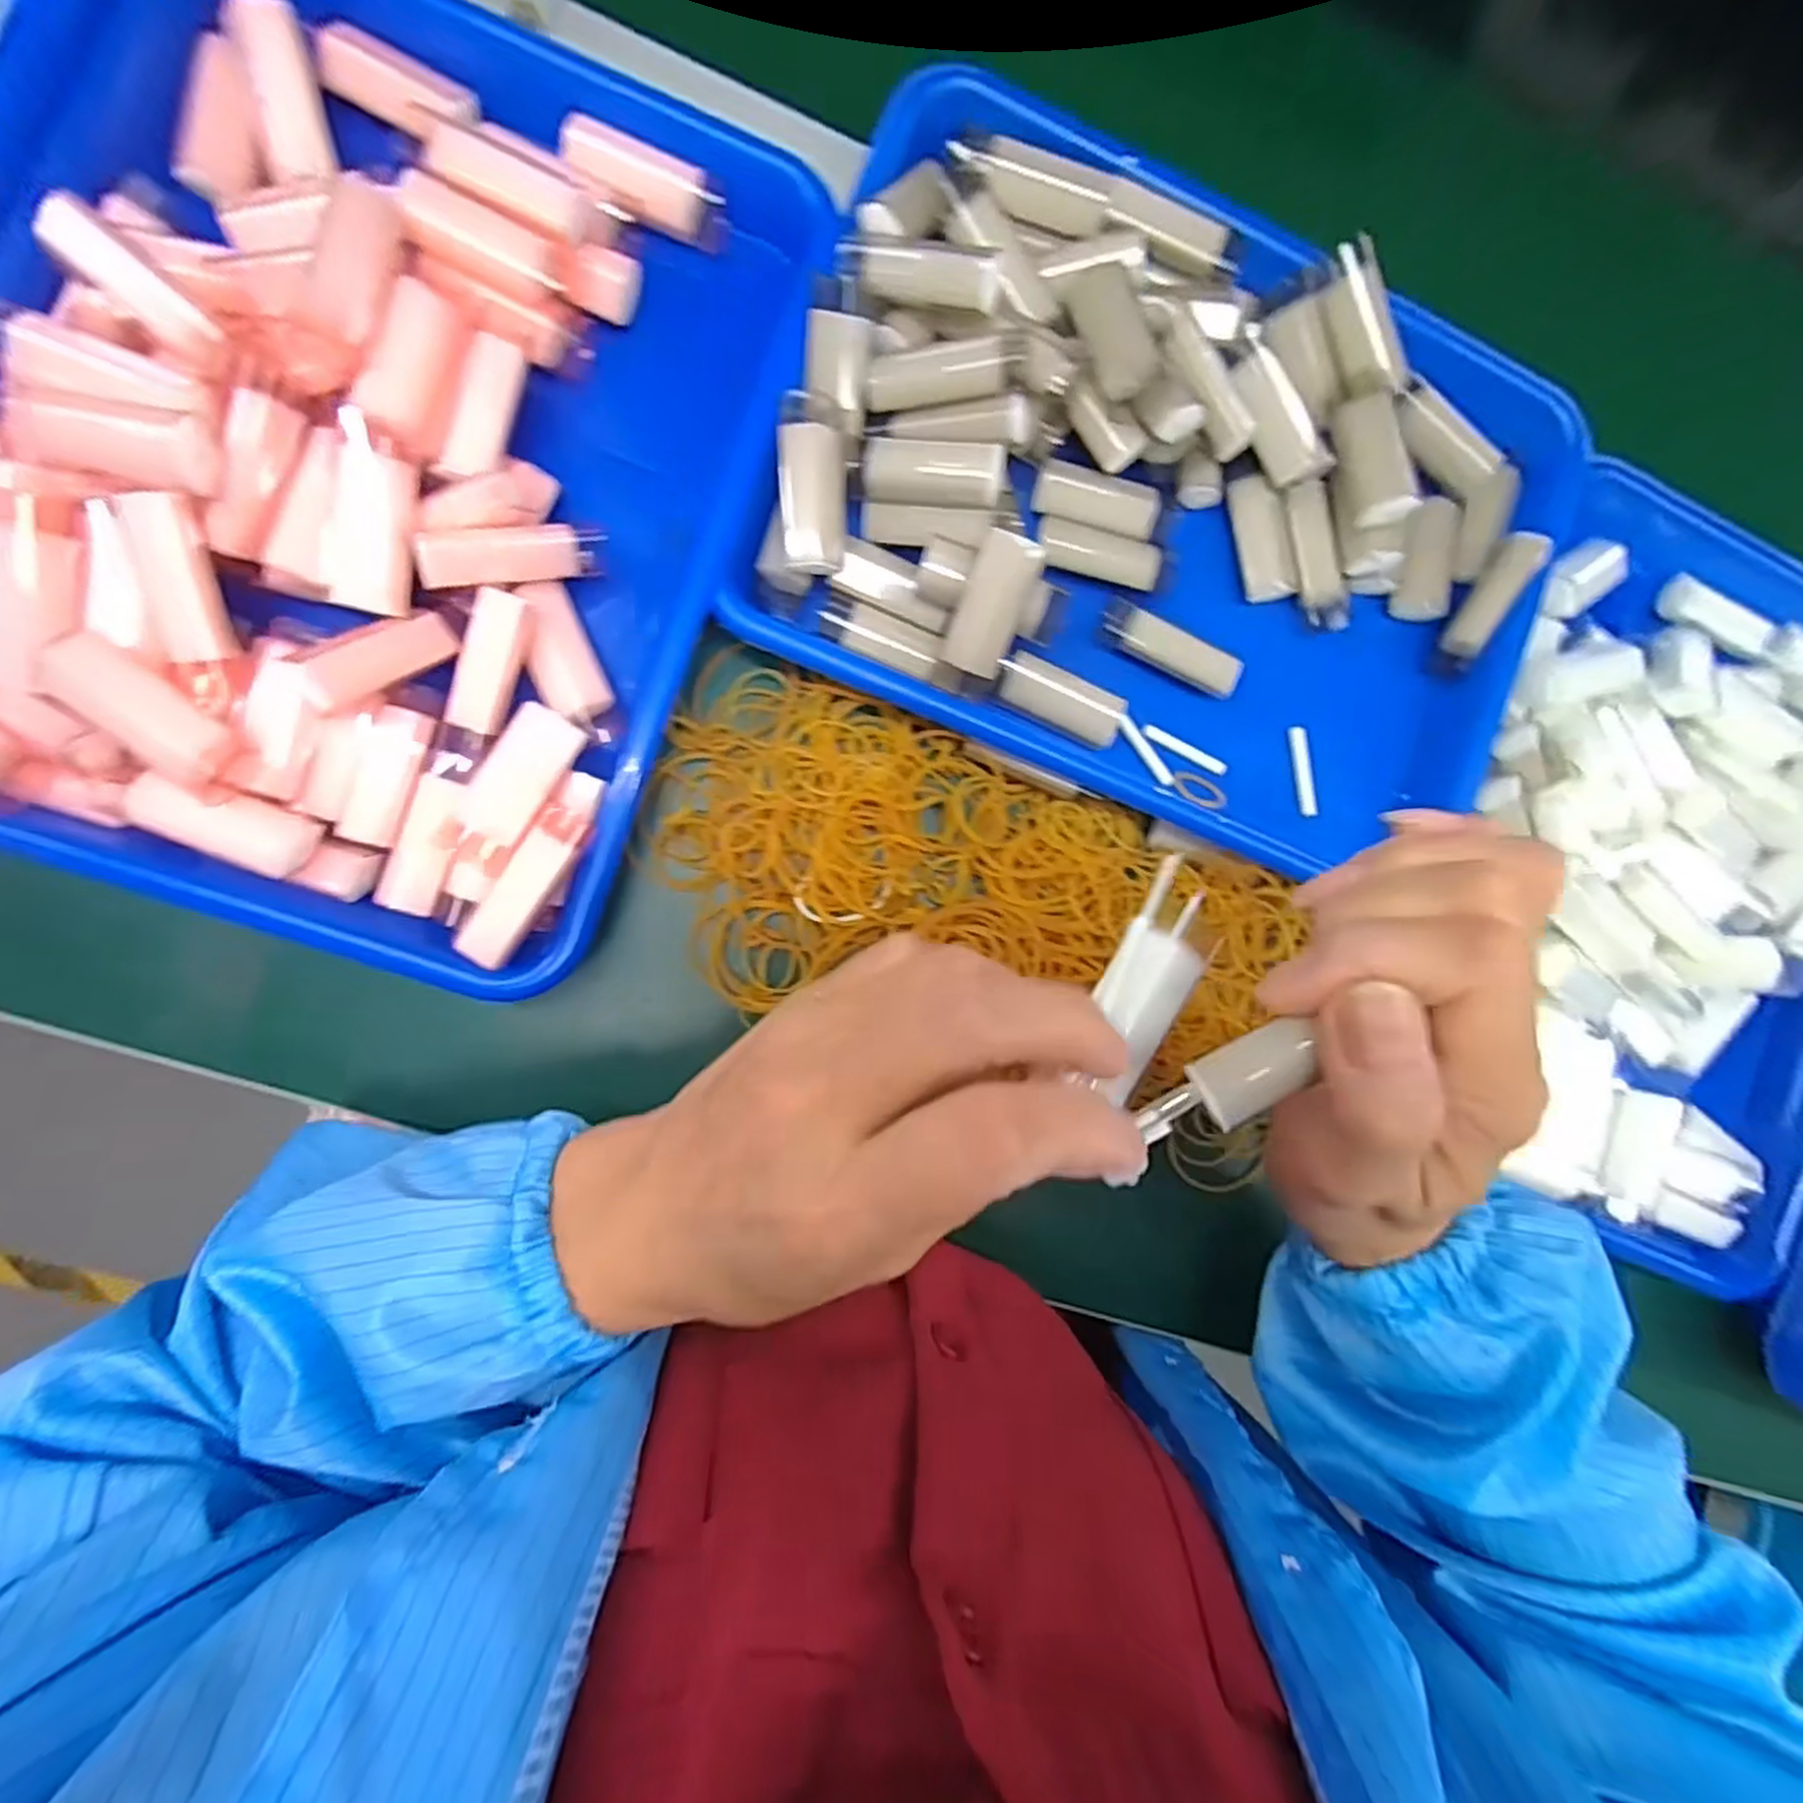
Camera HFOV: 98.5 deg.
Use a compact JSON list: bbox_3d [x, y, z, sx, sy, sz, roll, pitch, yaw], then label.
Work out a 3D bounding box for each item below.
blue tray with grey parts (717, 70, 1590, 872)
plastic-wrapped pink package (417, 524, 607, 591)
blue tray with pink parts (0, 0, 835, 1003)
[{"bbox_3d":[0.116,-0.165,0.315,0.318,0.042,0.239,21,86,-9],"label":"blue tray with grey parts"},{"bbox_3d":[-0.139,-0.123,0.279,0.059,0.016,0.015,-17,92,-22],"label":"plastic-wrapped pink package"},{"bbox_3d":[-0.184,-0.156,0.275,0.242,0.048,0.334,19,86,-9],"label":"blue tray with pink parts"}]

